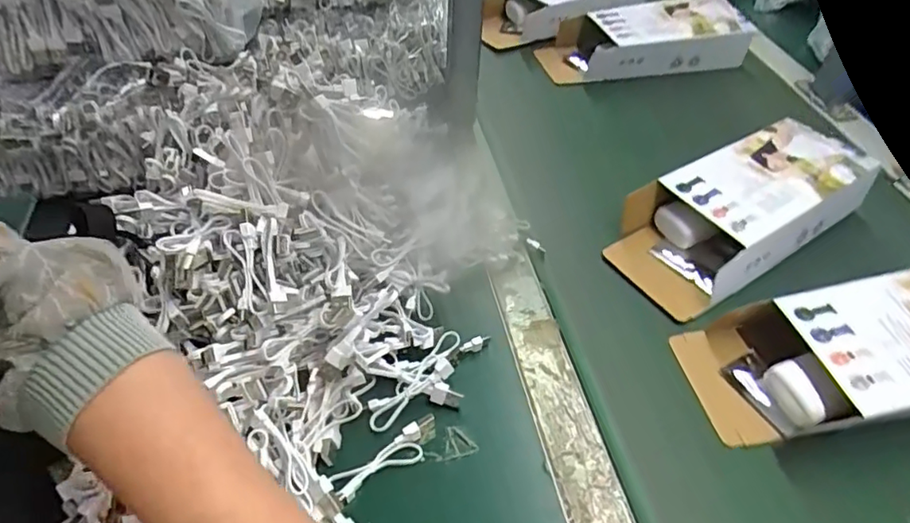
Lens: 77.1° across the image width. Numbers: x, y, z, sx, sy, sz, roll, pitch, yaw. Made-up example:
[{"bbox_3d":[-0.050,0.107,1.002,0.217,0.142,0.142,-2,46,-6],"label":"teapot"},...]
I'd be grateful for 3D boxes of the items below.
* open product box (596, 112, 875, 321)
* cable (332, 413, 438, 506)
[{"bbox_3d":[0.257,-0.050,0.510,0.254,0.050,0.111,-29,53,-11],"label":"open product box"},{"bbox_3d":[-0.043,0.125,0.364,0.074,0.013,0.021,-29,51,-22],"label":"cable"}]

